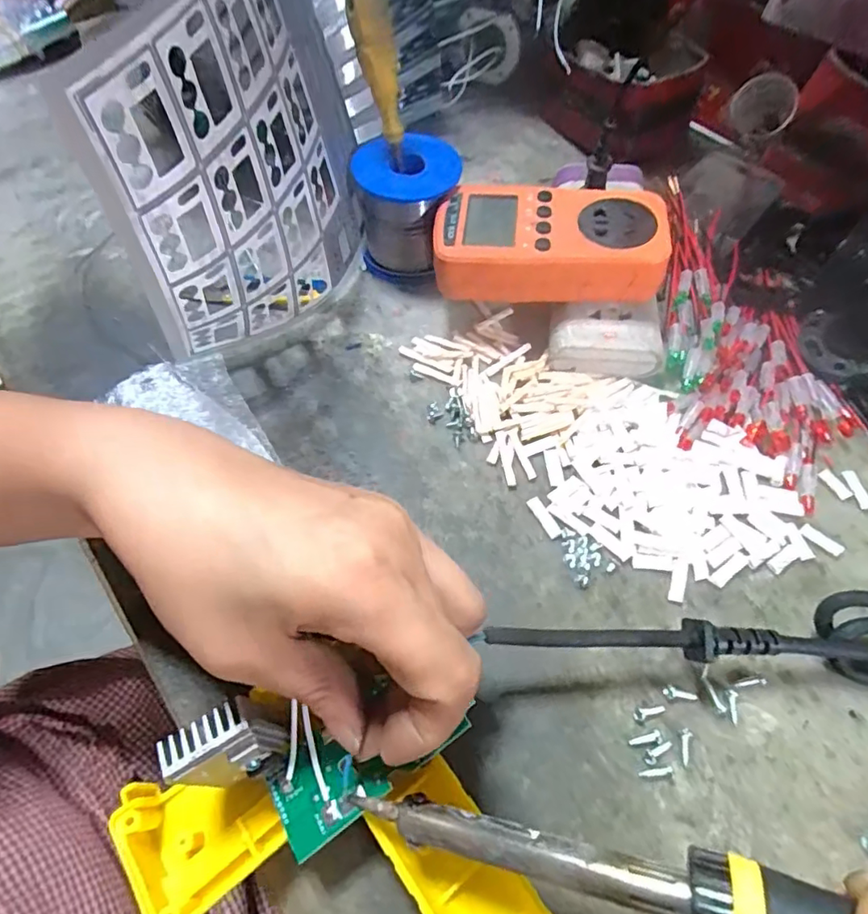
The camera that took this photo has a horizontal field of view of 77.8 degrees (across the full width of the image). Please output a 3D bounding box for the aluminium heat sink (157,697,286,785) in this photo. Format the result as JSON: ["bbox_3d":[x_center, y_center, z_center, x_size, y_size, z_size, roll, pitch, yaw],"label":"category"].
[{"bbox_3d":[-0.072,0.096,0.182,0.034,0.026,0.015,-32,23,-10],"label":"aluminium heat sink"}]

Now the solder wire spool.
[{"bbox_3d":[-0.017,-0.159,0.350,0.062,0.068,0.062,-3,60,-2],"label":"solder wire spool"}]

